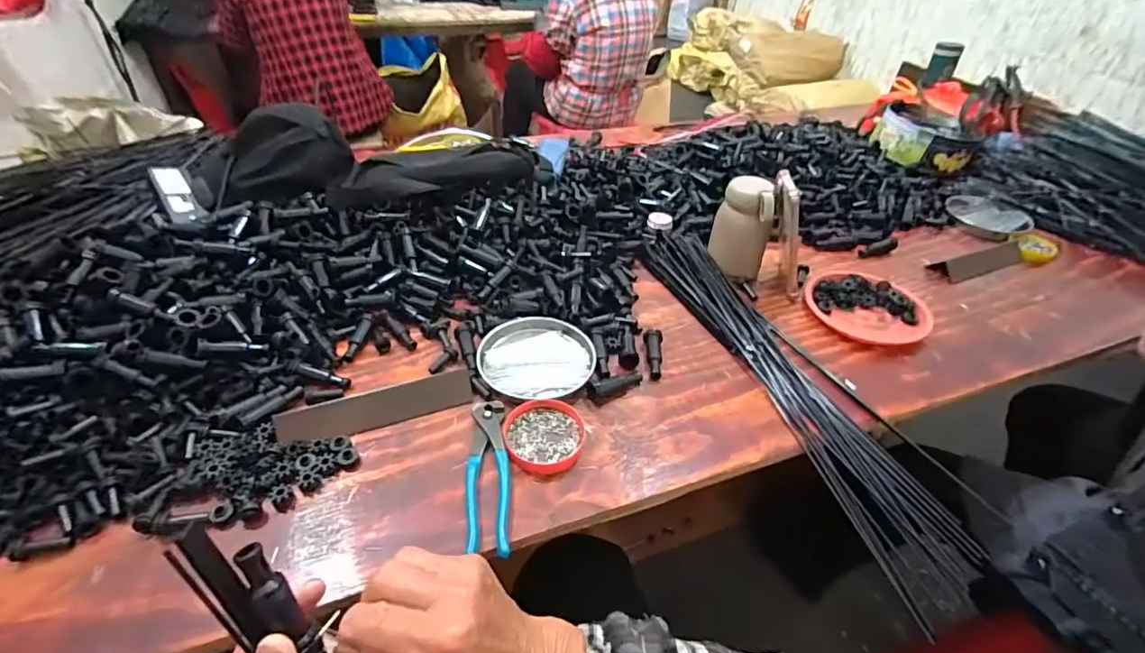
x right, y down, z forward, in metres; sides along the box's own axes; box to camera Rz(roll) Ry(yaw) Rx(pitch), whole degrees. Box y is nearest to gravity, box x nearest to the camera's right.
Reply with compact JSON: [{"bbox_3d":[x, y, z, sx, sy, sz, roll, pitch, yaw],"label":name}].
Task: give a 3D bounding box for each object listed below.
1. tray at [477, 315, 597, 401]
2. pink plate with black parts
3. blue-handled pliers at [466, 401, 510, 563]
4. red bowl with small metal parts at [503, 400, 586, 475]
[{"bbox_3d":[-0.042,0.035,0.610,0.132,0.015,0.125,2,42,-2],"label":"tray"},{"bbox_3d":[0.408,-0.027,0.720,0.149,0.021,0.154,1,39,-1],"label":"pink plate with black parts"},{"bbox_3d":[-0.079,0.139,0.493,0.039,0.013,0.163,-1,42,-5],"label":"blue-handled pliers"},{"bbox_3d":[-0.028,0.111,0.527,0.079,0.014,0.084,2,42,-2],"label":"red bowl with small metal parts"}]

